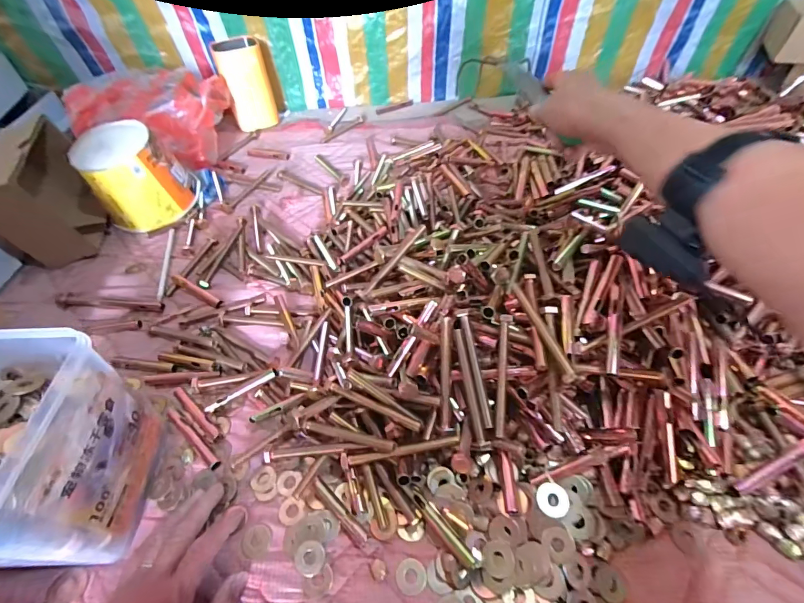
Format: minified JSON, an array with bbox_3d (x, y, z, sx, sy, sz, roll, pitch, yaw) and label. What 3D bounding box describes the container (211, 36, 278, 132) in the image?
[{"bbox_3d":[-0.293,-0.415,0.756,0.086,0.133,0.081,-13,52,-7],"label":"container"}]

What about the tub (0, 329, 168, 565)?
[{"bbox_3d":[-0.311,0.127,0.313,0.149,0.166,0.143,-1,52,2],"label":"tub"}]

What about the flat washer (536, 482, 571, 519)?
[{"bbox_3d":[0.124,0.163,0.323,0.026,0.004,0.025,2,63,-3],"label":"flat washer"}]

